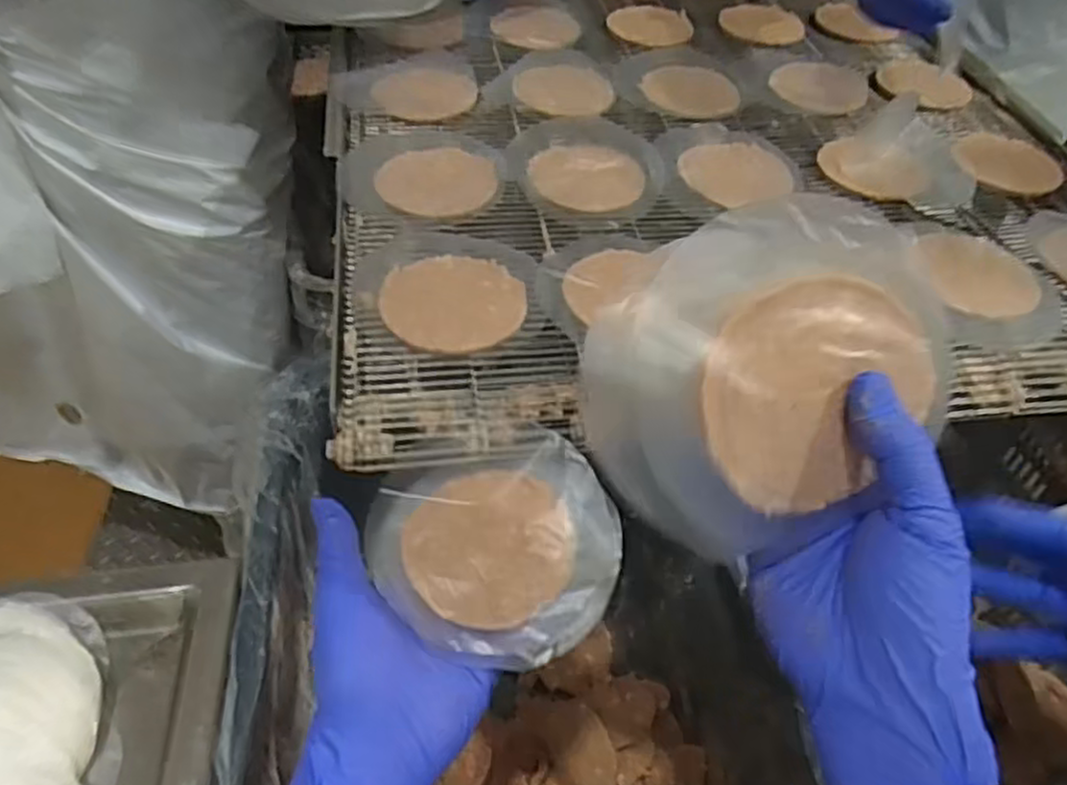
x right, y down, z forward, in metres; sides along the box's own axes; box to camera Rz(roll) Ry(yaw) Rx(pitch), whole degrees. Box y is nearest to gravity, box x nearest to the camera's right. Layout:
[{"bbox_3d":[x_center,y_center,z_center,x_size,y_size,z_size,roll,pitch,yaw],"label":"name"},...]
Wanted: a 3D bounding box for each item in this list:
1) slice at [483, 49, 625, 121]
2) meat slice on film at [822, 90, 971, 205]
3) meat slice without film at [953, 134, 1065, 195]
[{"bbox_3d":[0.021,-0.272,0.643,0.111,0.008,0.126,9,44,5],"label":"slice"},{"bbox_3d":[0.298,-0.197,0.588,0.111,0.041,0.117,24,48,19],"label":"meat slice on film"},{"bbox_3d":[0.386,-0.185,0.600,0.080,0.005,0.053,30,75,16],"label":"meat slice without film"}]

